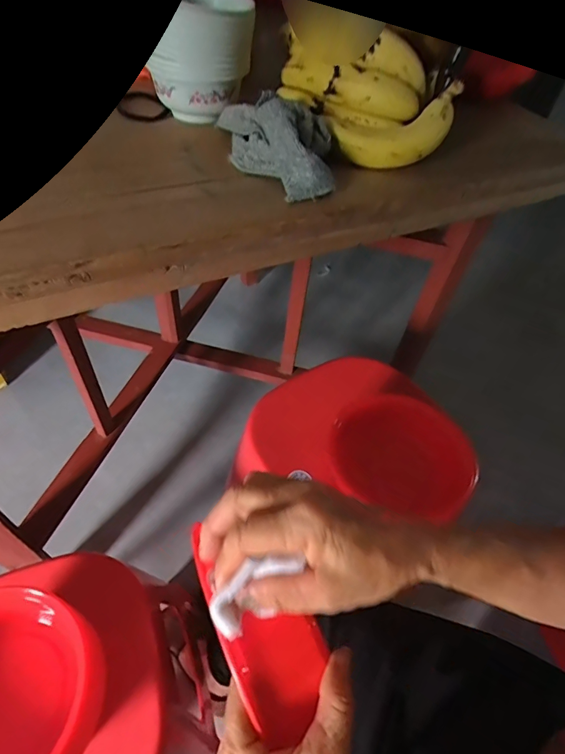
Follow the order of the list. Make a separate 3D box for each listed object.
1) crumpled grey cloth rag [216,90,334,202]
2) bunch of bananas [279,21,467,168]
[{"bbox_3d":[-0.008,-0.237,0.414,0.107,0.048,0.159,-1,51,-7],"label":"crumpled grey cloth rag"},{"bbox_3d":[0.082,-0.298,0.444,0.196,0.081,0.123,14,52,7],"label":"bunch of bananas"}]

